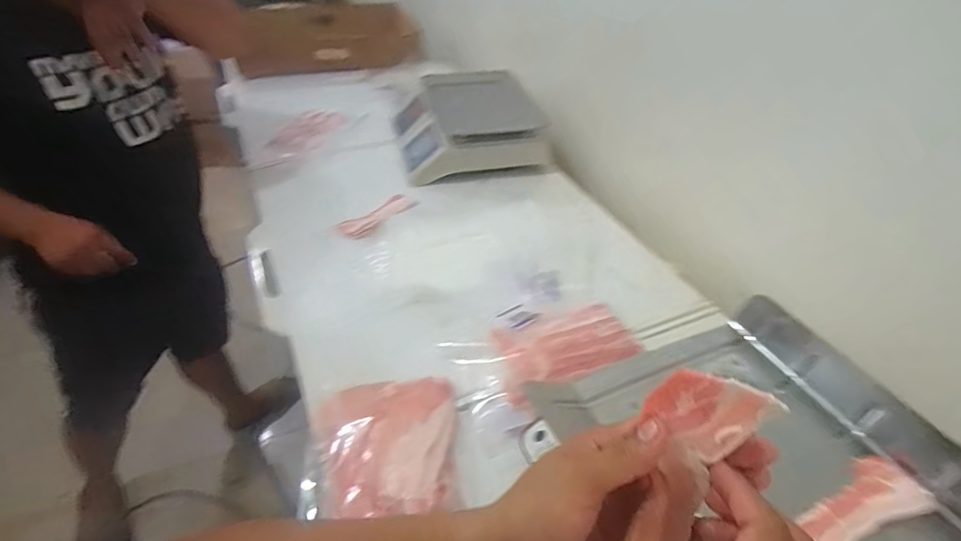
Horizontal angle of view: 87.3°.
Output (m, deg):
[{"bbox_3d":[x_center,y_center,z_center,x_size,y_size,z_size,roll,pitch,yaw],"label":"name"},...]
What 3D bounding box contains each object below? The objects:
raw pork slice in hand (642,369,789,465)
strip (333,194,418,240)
[{"bbox_3d":[0.130,0.079,0.287,0.051,0.063,0.008,42,35,7],"label":"raw pork slice in hand"},{"bbox_3d":[-0.198,-0.106,0.997,0.169,0.024,0.058,-25,48,-31],"label":"strip"}]

